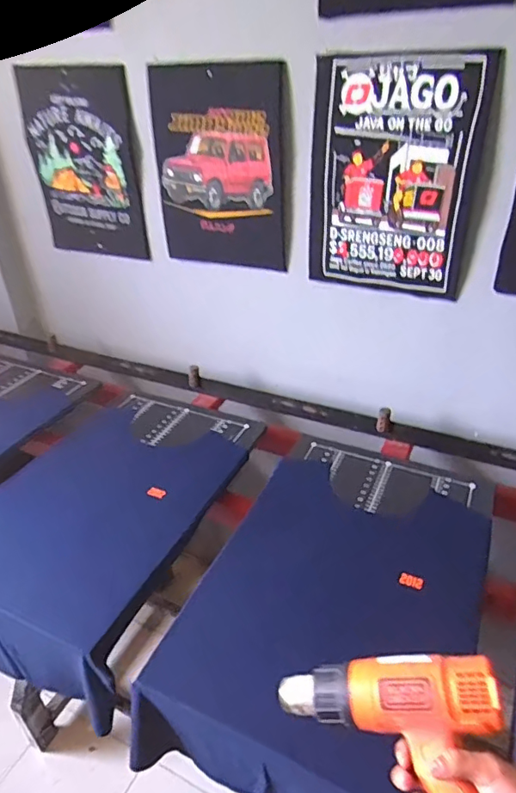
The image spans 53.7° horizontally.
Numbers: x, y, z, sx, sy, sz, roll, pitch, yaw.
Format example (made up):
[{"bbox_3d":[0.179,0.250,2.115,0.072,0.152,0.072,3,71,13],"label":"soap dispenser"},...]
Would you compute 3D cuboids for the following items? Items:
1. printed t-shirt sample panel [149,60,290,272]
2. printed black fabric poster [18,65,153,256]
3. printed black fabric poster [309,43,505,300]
[{"bbox_3d":[-0.082,-0.477,1.091,0.316,0.385,0.021,14,38,23],"label":"printed t-shirt sample panel"},{"bbox_3d":[-0.426,-0.561,1.249,0.327,0.409,0.023,14,36,24],"label":"printed black fabric poster"},{"bbox_3d":[0.244,-0.391,0.940,0.299,0.405,0.032,14,38,23],"label":"printed black fabric poster"}]

